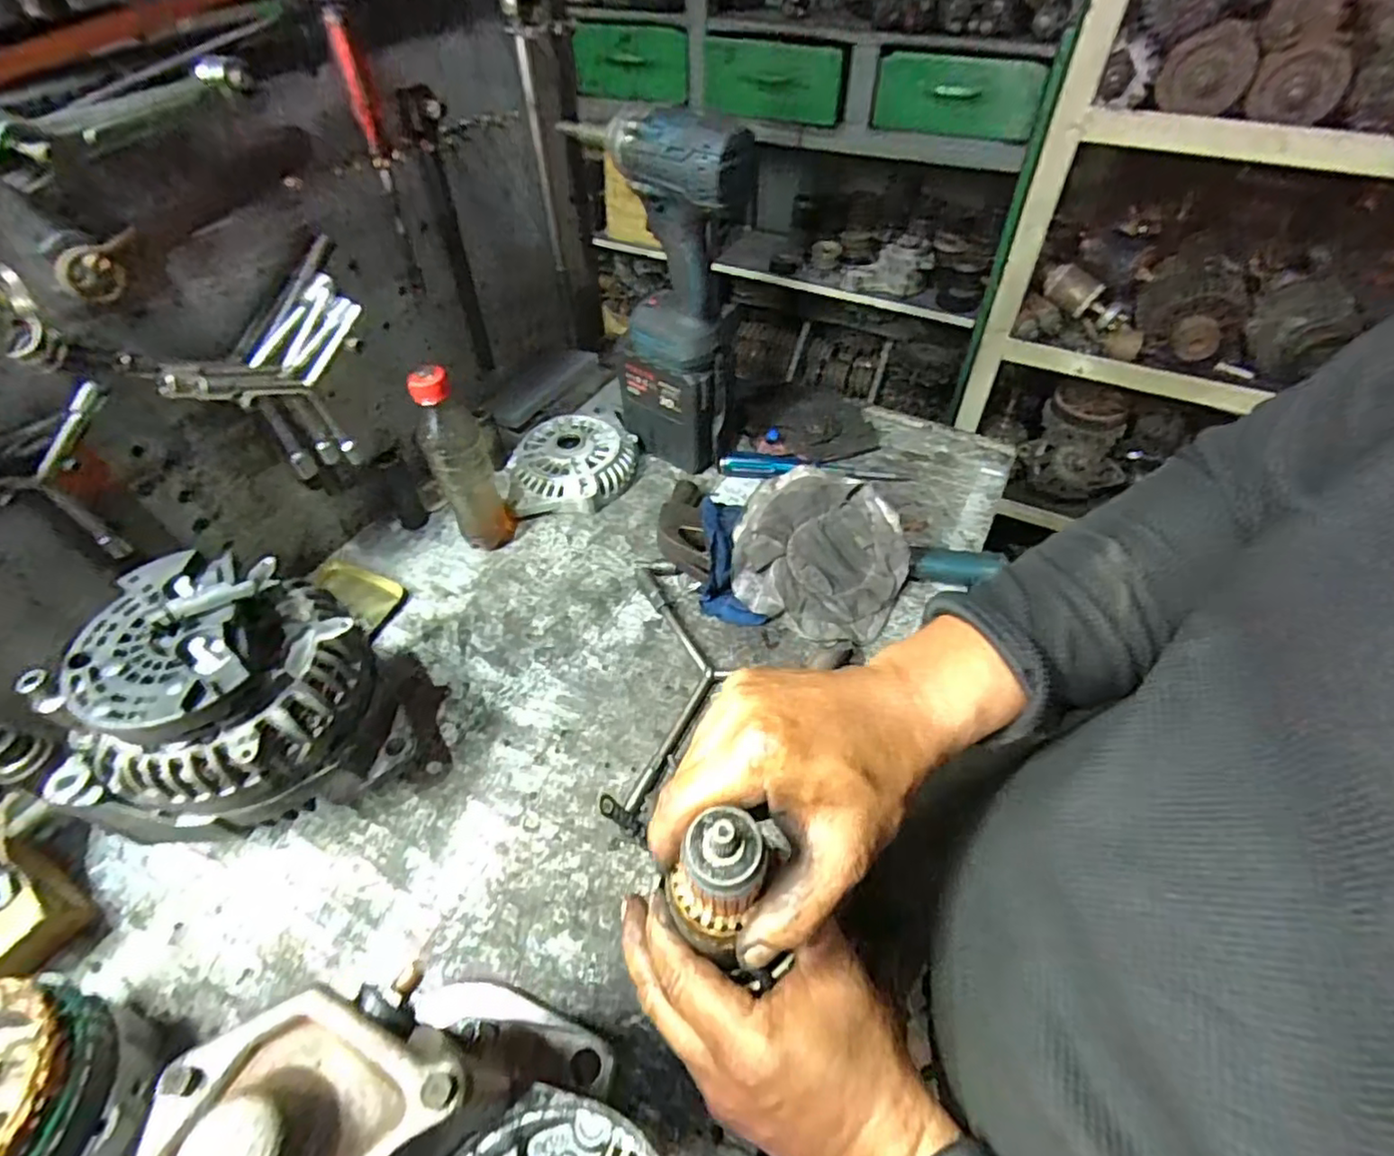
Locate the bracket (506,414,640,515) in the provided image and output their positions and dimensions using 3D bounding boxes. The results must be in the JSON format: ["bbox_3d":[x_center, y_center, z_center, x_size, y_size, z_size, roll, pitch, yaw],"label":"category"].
[{"bbox_3d":[-0.135,-0.126,0.717,0.141,0.039,0.131,-6,49,-4],"label":"bracket"}]

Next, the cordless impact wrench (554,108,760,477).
[{"bbox_3d":[-0.025,-0.261,0.628,0.081,0.320,0.183,-31,55,-23],"label":"cordless impact wrench"}]

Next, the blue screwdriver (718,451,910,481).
[{"bbox_3d":[0.128,-0.124,0.711,0.204,0.029,0.032,6,50,7],"label":"blue screwdriver"}]

